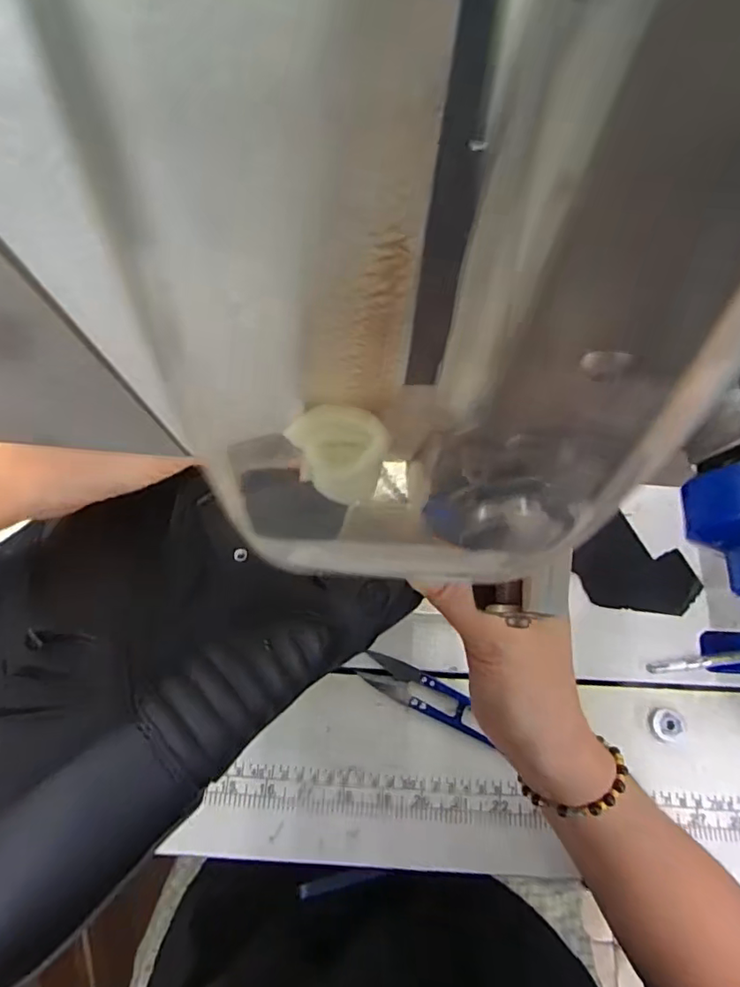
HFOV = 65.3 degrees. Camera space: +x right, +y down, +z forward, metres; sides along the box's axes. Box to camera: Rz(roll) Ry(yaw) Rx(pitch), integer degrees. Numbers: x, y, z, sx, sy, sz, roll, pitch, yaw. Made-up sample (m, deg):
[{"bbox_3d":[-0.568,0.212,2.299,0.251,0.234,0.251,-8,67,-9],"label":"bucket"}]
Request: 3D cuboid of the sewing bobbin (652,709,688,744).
[{"bbox_3d":[0.204,0.158,0.392,0.021,0.006,0.021,0,65,-1],"label":"sewing bobbin"}]

